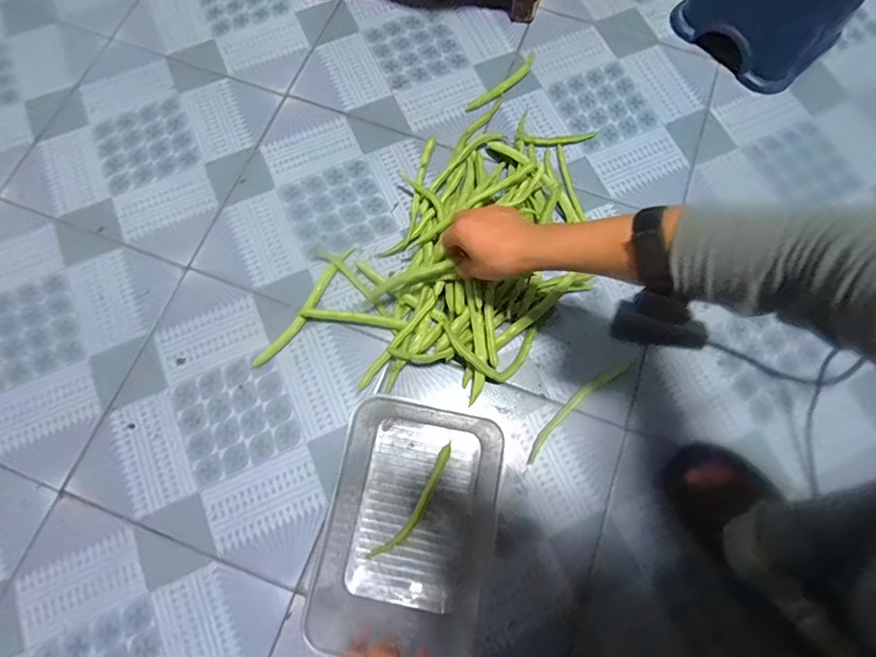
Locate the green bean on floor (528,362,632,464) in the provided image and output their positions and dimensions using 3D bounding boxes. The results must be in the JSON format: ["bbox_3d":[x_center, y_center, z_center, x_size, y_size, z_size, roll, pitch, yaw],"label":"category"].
[{"bbox_3d":[0.171,0.097,0.559,0.176,0.009,0.022,-40,79,-12],"label":"green bean on floor"}]

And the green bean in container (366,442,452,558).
[{"bbox_3d":[-0.024,0.204,0.524,0.024,0.006,0.151,35,76,8],"label":"green bean in container"}]

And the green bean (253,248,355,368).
[{"bbox_3d":[-0.169,-0.029,0.580,0.021,0.023,0.191,34,76,8],"label":"green bean"}]

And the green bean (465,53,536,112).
[{"bbox_3d":[0.101,-0.372,0.688,0.146,0.015,0.022,-42,79,-12],"label":"green bean"}]

